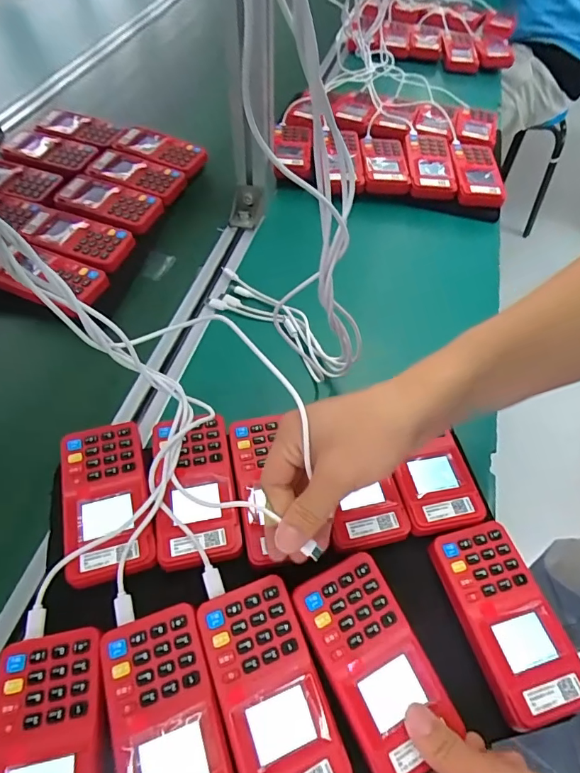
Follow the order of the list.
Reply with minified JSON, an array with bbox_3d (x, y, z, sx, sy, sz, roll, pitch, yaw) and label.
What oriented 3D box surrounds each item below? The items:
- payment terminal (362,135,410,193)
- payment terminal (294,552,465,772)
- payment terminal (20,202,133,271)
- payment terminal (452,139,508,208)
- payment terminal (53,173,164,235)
[{"bbox_3d":[0.130,-0.313,0.631,0.059,0.023,0.118,2,53,-2],"label":"payment terminal"},{"bbox_3d":[0.052,0.172,0.284,0.059,0.023,0.114,-22,58,-19],"label":"payment terminal"},{"bbox_3d":[-0.241,-0.170,0.507,0.119,0.019,0.059,18,54,9],"label":"payment terminal"},{"bbox_3d":[0.259,-0.299,0.628,0.061,0.025,0.131,5,53,0],"label":"payment terminal"},{"bbox_3d":[-0.219,-0.221,0.544,0.113,0.025,0.066,16,54,8],"label":"payment terminal"}]

